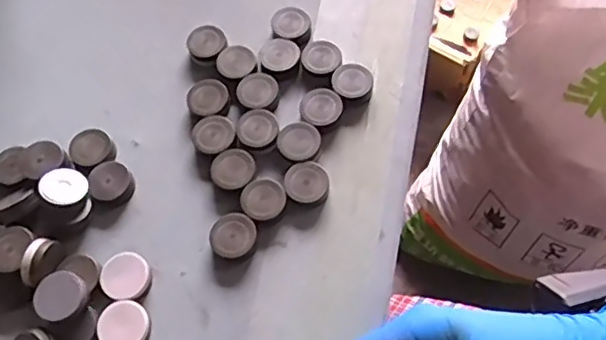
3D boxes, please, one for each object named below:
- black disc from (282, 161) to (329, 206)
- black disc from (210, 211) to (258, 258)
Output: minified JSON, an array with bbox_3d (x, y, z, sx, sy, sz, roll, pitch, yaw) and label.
[{"bbox_3d":[0.003,0.010,0.432,0.033,0.013,0.031,-1,64,3],"label":"black disc"},{"bbox_3d":[-0.049,0.048,0.417,0.032,0.013,0.032,-1,64,3],"label":"black disc"}]

